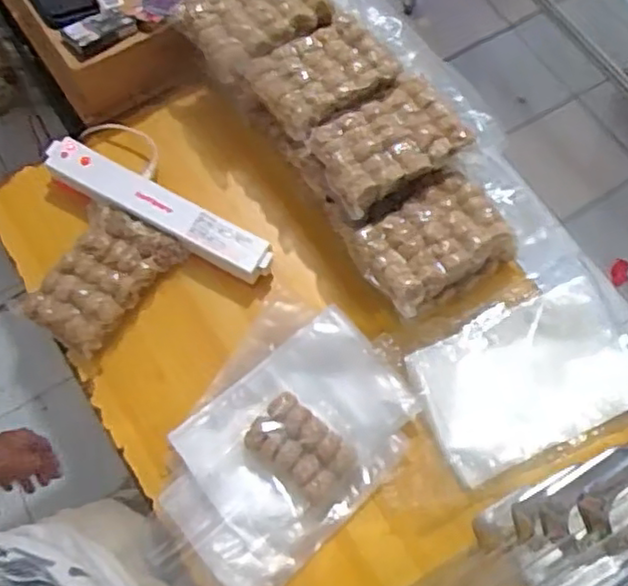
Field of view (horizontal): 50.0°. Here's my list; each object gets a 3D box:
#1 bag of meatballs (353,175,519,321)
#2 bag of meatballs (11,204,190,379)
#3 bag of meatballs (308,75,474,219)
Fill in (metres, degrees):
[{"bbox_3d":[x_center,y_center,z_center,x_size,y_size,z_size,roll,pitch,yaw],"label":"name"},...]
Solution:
[{"bbox_3d":[0.151,-0.057,0.877,0.186,0.076,0.125,-33,72,-12],"label":"bag of meatballs"},{"bbox_3d":[-0.292,-0.015,0.912,0.144,0.040,0.206,34,72,13],"label":"bag of meatballs"},{"bbox_3d":[0.093,-0.190,0.866,0.188,0.048,0.131,-31,72,-11],"label":"bag of meatballs"}]

